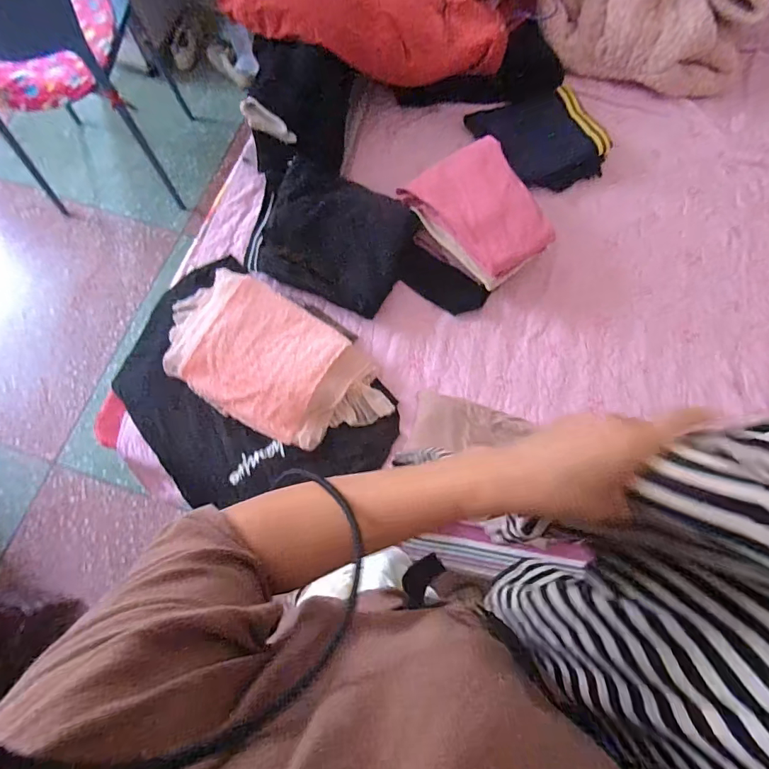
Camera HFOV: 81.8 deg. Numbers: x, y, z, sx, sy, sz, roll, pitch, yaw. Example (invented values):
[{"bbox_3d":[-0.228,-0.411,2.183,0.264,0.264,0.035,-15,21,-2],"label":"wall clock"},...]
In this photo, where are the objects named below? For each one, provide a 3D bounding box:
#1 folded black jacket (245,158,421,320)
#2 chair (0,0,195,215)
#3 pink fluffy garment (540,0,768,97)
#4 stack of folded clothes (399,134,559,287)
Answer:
[{"bbox_3d":[-0.112,-0.318,0.955,0.327,0.084,0.264,21,75,4],"label":"folded black jacket"},{"bbox_3d":[-0.930,-0.924,1.306,0.441,0.641,0.465,-1,72,0],"label":"chair"},{"bbox_3d":[0.653,-0.932,1.088,0.544,0.250,0.286,21,73,7],"label":"pink fluffy garment"},{"bbox_3d":[0.201,-0.353,0.933,0.227,0.105,0.287,-29,74,-9],"label":"stack of folded clothes"}]

